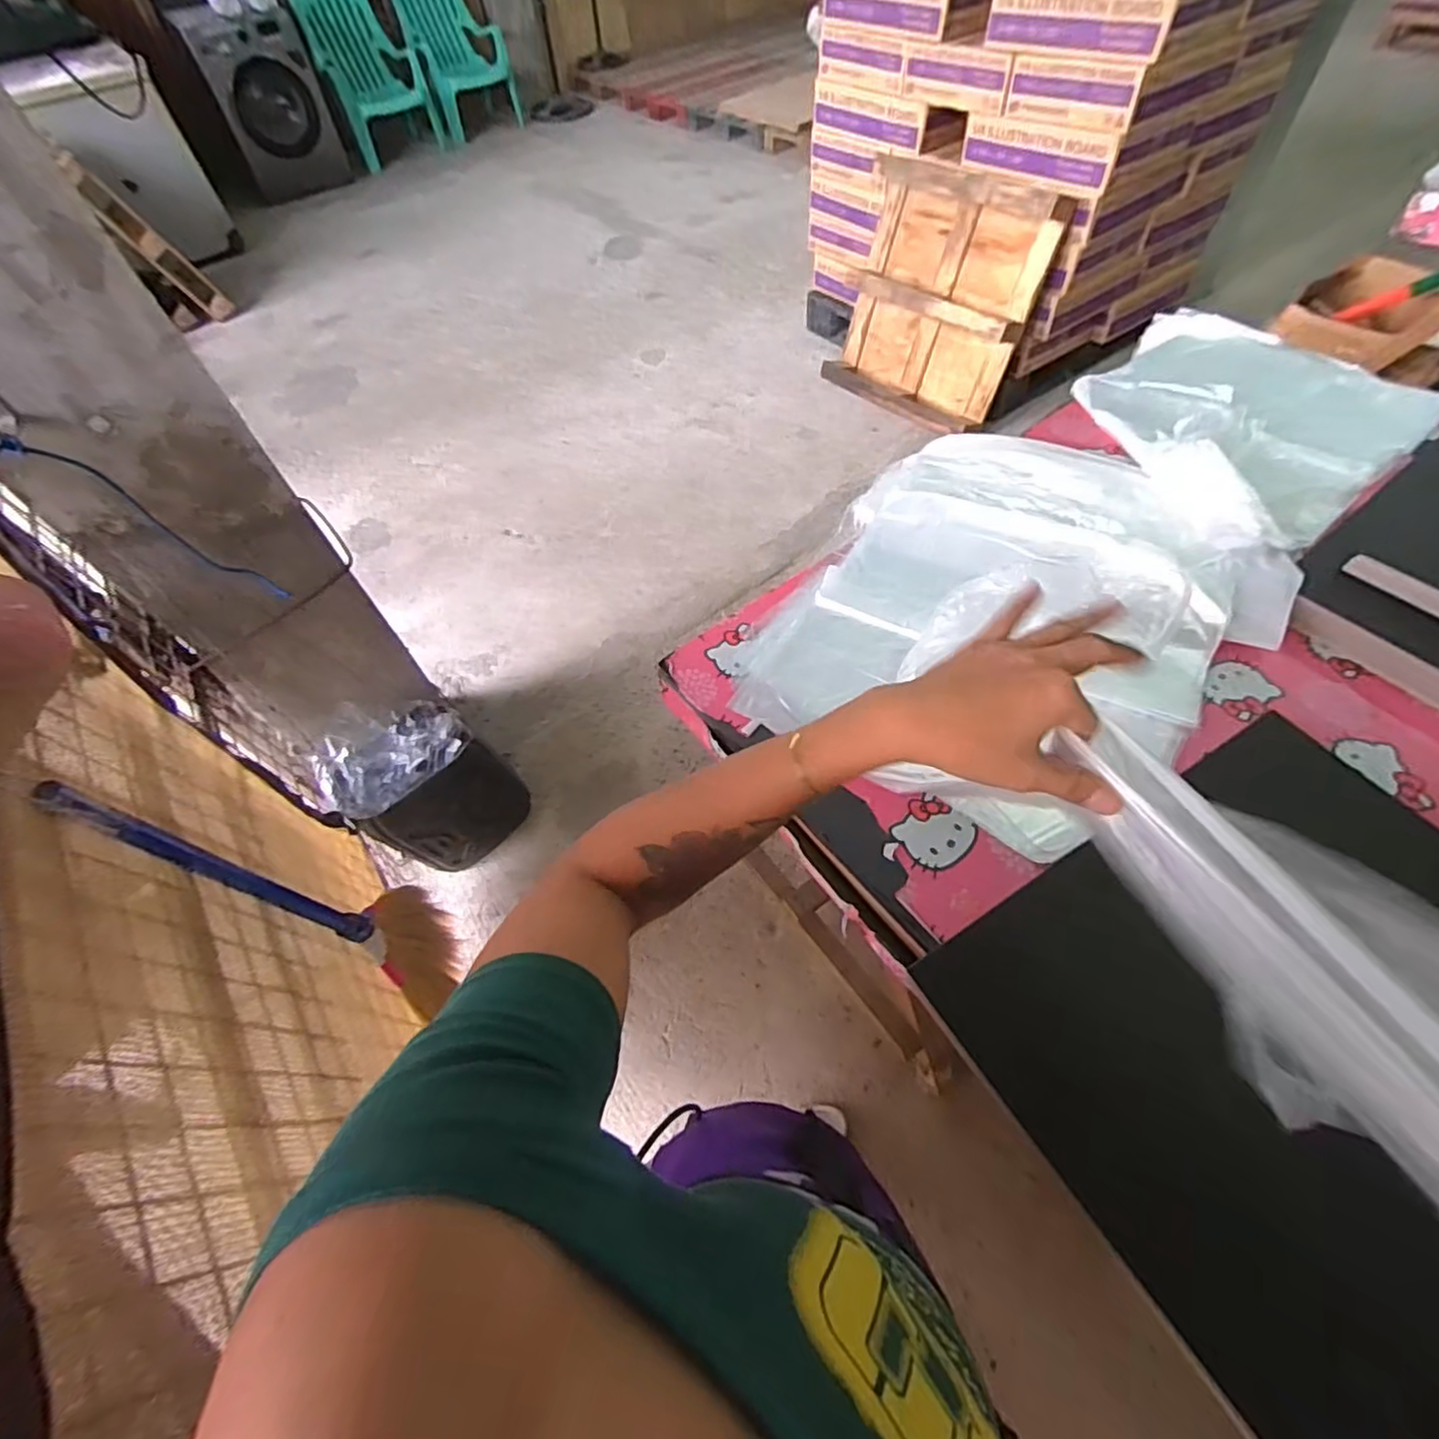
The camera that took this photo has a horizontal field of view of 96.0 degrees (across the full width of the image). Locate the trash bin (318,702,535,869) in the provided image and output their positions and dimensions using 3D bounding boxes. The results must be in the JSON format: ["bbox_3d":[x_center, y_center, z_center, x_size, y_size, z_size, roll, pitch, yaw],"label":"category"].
[{"bbox_3d":[-0.637,0.172,1.466,0.333,0.333,0.196,-37,61,-19],"label":"trash bin"}]

